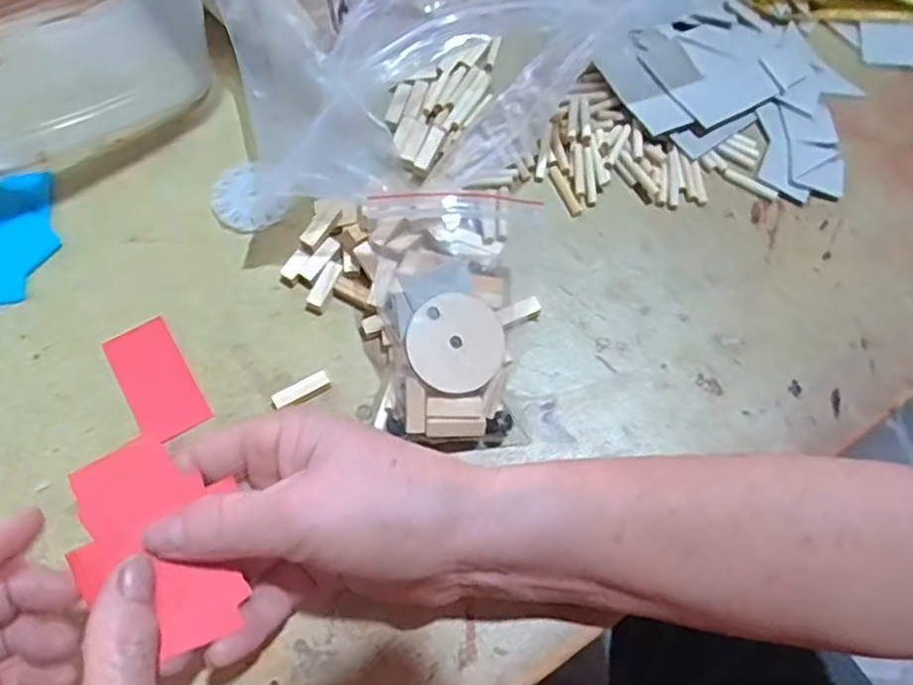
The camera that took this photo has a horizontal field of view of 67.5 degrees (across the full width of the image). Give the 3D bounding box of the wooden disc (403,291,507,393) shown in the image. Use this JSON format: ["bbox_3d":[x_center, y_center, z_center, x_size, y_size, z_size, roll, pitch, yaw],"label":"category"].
[{"bbox_3d":[0.000,0.000,0.293,0.042,0.004,0.041,1,86,-19],"label":"wooden disc"}]

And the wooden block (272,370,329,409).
[{"bbox_3d":[-0.072,0.022,0.318,0.026,0.007,0.008,-27,72,-13],"label":"wooden block"}]

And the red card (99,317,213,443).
[{"bbox_3d":[-0.141,0.017,0.319,0.030,0.004,0.060,-30,73,-13],"label":"red card"}]

